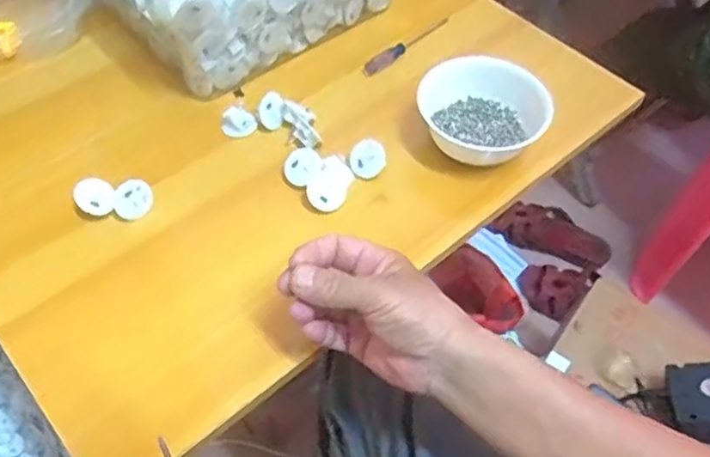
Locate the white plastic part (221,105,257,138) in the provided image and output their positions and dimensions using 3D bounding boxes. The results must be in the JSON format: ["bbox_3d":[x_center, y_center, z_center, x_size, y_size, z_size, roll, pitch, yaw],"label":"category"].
[{"bbox_3d":[-0.106,-0.099,0.620,0.032,0.007,0.029,-6,101,-1],"label":"white plastic part"}]

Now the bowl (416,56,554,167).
[{"bbox_3d":[0.116,-0.101,0.607,0.102,0.051,0.114,-3,56,-5],"label":"bowl"}]

